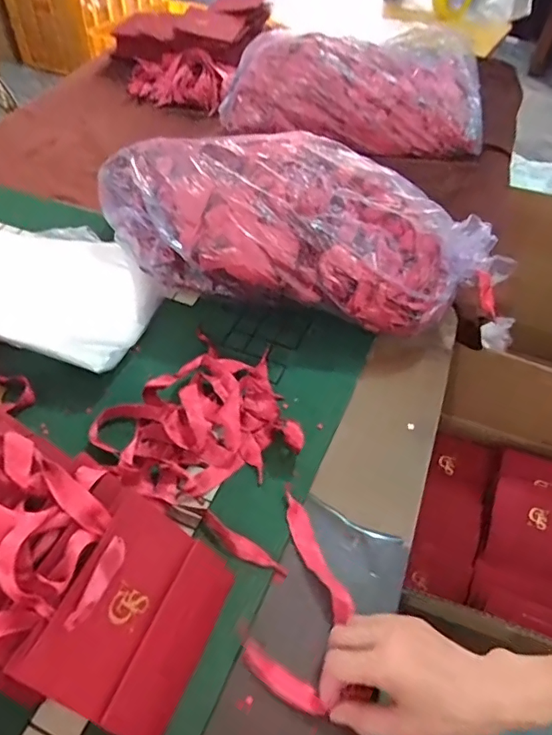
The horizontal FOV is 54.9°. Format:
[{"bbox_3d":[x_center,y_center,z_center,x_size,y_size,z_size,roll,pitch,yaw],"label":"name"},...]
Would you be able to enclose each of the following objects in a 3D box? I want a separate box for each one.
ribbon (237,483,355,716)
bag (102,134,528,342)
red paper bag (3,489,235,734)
[{"bbox_3d":[0.022,0.195,0.462,0.086,0.015,0.170,11,52,6],"label":"ribbon"},{"bbox_3d":[0.024,-0.161,0.644,0.475,0.152,0.212,14,49,9],"label":"bag"},{"bbox_3d":[-0.100,0.184,0.394,0.010,0.126,0.135,-17,33,43],"label":"red paper bag"}]

